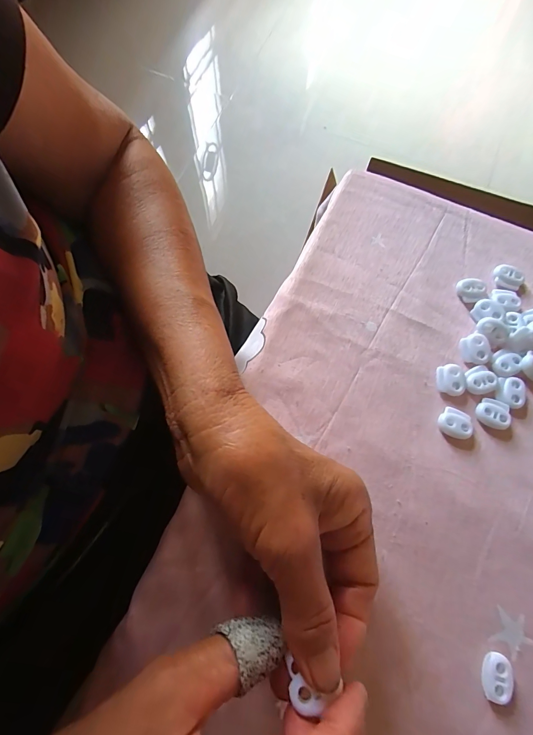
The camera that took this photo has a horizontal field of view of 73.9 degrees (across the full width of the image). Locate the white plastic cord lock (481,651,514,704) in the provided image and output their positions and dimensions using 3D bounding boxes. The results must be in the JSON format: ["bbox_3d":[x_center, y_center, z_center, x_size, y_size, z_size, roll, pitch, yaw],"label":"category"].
[{"bbox_3d":[0.125,0.168,0.191,0.014,0.005,0.022,14,71,4],"label":"white plastic cord lock"}]

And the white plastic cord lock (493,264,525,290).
[{"bbox_3d":[0.185,-0.069,0.271,0.022,0.006,0.017,43,75,13],"label":"white plastic cord lock"}]

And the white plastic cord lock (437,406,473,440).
[{"bbox_3d":[0.126,0.037,0.235,0.022,0.005,0.019,31,73,10],"label":"white plastic cord lock"}]

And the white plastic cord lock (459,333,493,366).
[{"bbox_3d":[0.150,-0.014,0.250,0.019,0.005,0.022,-4,70,-2],"label":"white plastic cord lock"}]

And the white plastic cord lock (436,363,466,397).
[{"bbox_3d":[0.127,0.008,0.245,0.018,0.006,0.021,8,70,2],"label":"white plastic cord lock"}]

